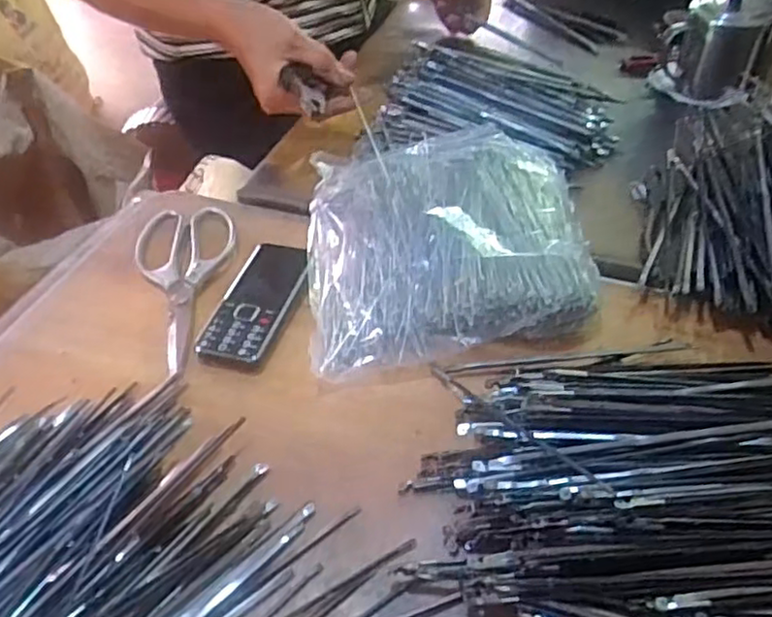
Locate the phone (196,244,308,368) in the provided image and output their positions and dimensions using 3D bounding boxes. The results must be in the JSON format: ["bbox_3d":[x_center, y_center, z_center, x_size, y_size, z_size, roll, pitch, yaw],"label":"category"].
[{"bbox_3d":[-0.098,-0.007,0.528,0.055,0.012,0.116,7,46,11],"label":"phone"}]

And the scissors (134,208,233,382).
[{"bbox_3d":[-0.157,-0.023,0.552,0.082,0.007,0.193,-15,46,-11],"label":"scissors"}]

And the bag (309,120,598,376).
[{"bbox_3d":[0.046,-0.064,0.545,0.223,0.061,0.219,-7,45,-4],"label":"bag"}]

